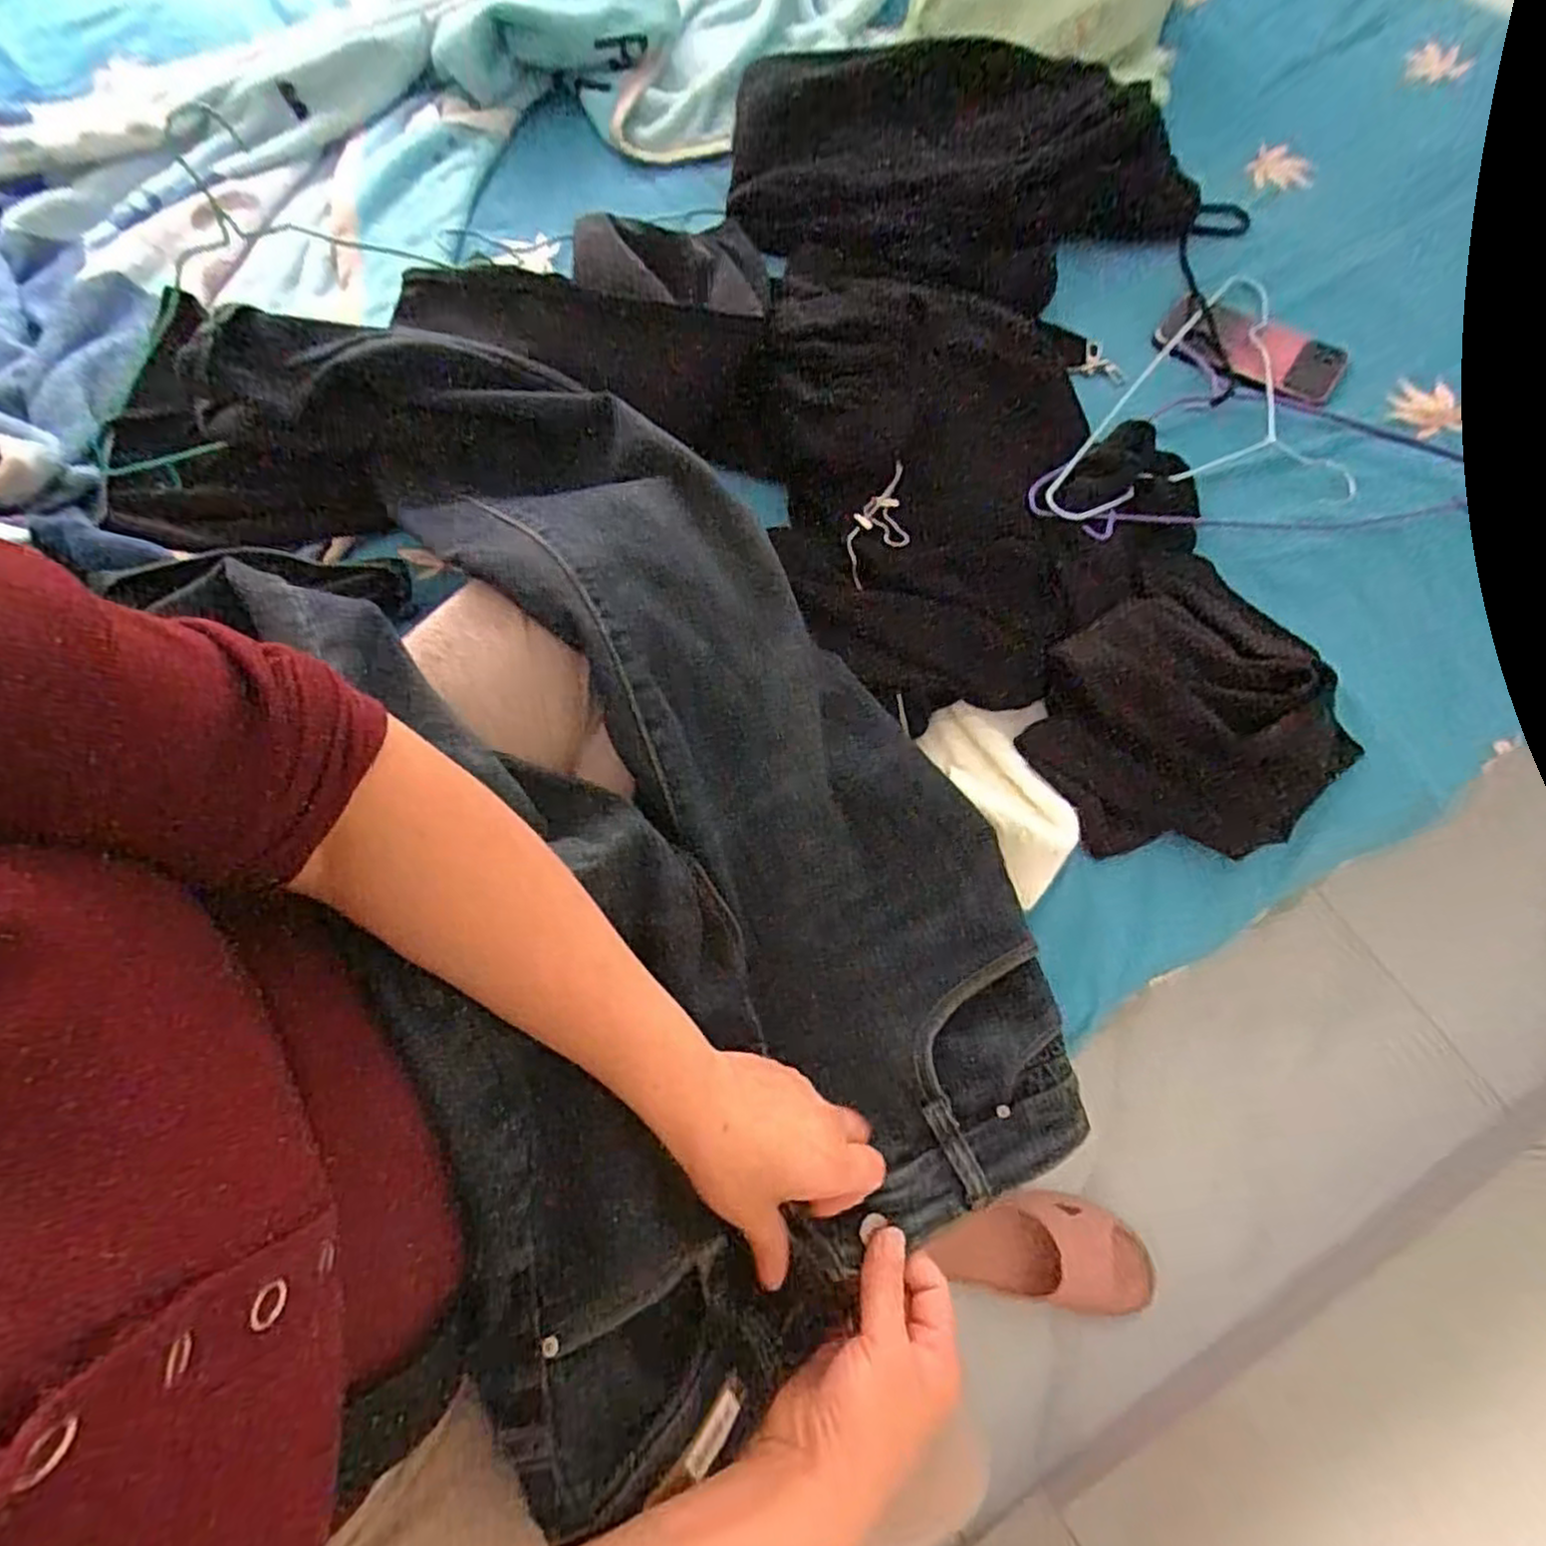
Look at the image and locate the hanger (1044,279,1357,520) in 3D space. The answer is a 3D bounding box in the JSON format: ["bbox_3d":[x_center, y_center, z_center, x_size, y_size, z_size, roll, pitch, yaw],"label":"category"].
[{"bbox_3d":[0.398,-0.291,0.621,0.195,0.011,0.361,36,69,10],"label":"hanger"}]

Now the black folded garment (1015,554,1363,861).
[{"bbox_3d":[0.284,-0.045,0.512,0.187,0.055,0.201,-1,68,1],"label":"black folded garment"}]

